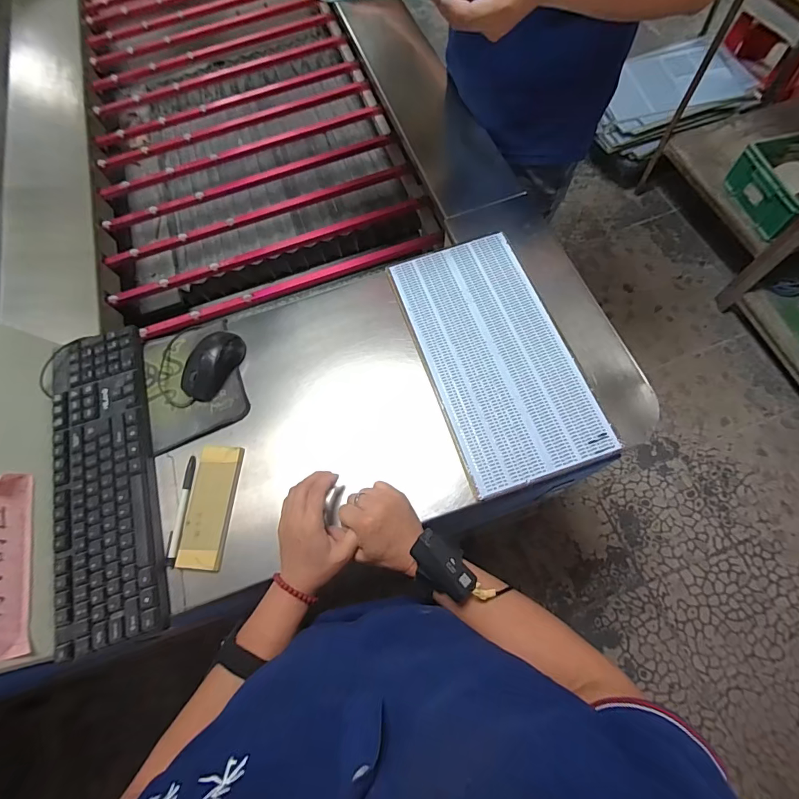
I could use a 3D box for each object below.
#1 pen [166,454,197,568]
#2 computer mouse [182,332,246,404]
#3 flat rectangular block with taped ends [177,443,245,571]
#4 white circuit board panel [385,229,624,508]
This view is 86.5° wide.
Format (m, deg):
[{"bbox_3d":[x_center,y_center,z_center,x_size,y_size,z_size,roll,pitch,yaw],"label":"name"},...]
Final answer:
[{"bbox_3d":[-0.282,0.143,0.550,0.013,0.007,0.137,-1,68,5],"label":"pen"},{"bbox_3d":[-0.274,-0.054,0.619,0.060,0.037,0.111,19,71,12],"label":"computer mouse"},{"bbox_3d":[-0.244,0.136,0.545,0.057,0.010,0.151,1,68,5],"label":"flat rectangular block with taped ends"},{"bbox_3d":[0.130,-0.070,0.598,0.189,0.014,0.372,-18,67,-5],"label":"white circuit board panel"}]

